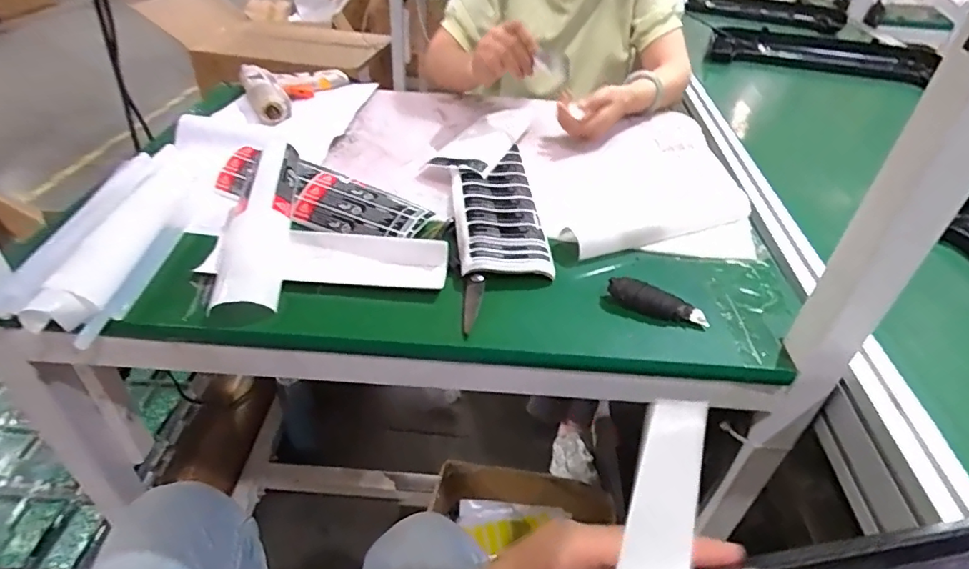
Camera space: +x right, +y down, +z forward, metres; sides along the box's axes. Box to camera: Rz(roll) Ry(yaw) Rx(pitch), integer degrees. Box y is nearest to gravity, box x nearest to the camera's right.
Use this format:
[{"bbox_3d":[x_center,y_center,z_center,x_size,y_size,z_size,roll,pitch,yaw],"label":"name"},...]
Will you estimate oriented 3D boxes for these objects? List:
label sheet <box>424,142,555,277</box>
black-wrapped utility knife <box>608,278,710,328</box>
[{"bbox_3d":[0.009,-0.087,0.635,0.102,0.033,0.233,-3,39,-8],"label":"label sheet"},{"bbox_3d":[0.167,0.017,0.526,0.094,0.026,0.023,14,40,13],"label":"black-wrapped utility knife"}]

